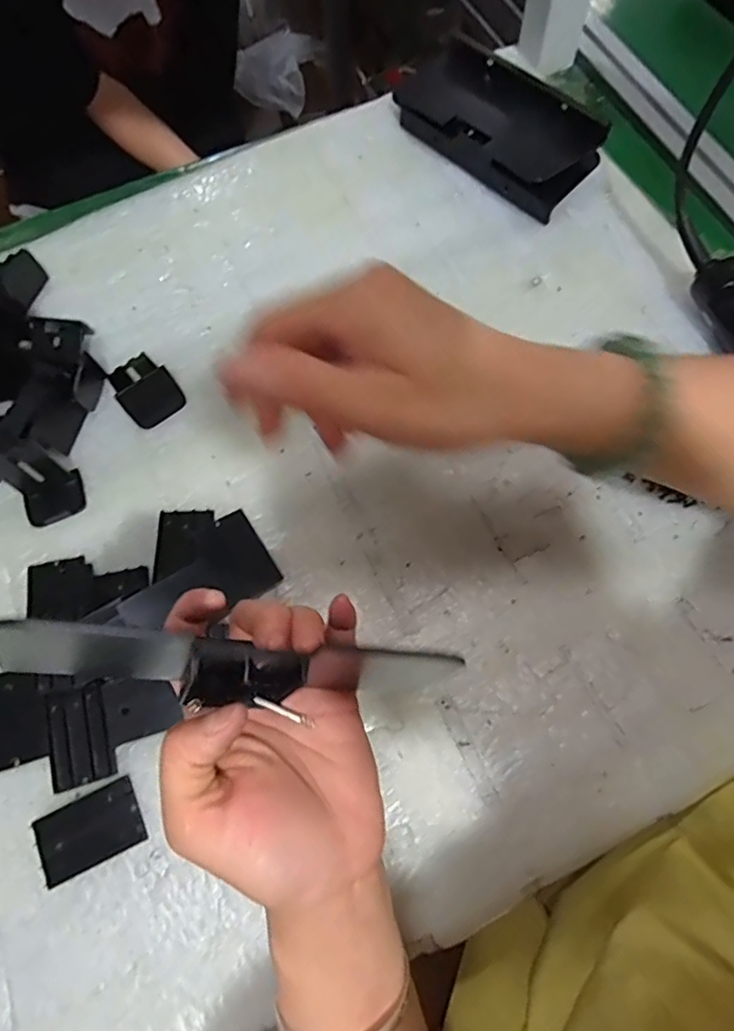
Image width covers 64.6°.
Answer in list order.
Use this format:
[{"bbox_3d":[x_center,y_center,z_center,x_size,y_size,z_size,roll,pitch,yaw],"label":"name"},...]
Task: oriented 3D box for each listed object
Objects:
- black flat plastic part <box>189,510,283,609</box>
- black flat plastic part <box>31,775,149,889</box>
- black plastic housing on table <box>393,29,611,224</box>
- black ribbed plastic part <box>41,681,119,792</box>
[{"bbox_3d":[-0.082,0.026,0.367,0.036,0.004,0.057,-32,72,-9],"label":"black flat plastic part"},{"bbox_3d":[-0.150,0.171,0.316,0.054,0.005,0.035,-26,71,-7],"label":"black flat plastic part"},{"bbox_3d":[0.100,-0.317,0.472,0.081,0.049,0.169,-42,73,-12],"label":"black plastic housing on table"},{"bbox_3d":[-0.163,0.124,0.329,0.034,0.005,0.051,-16,70,-4],"label":"black ribbed plastic part"}]

